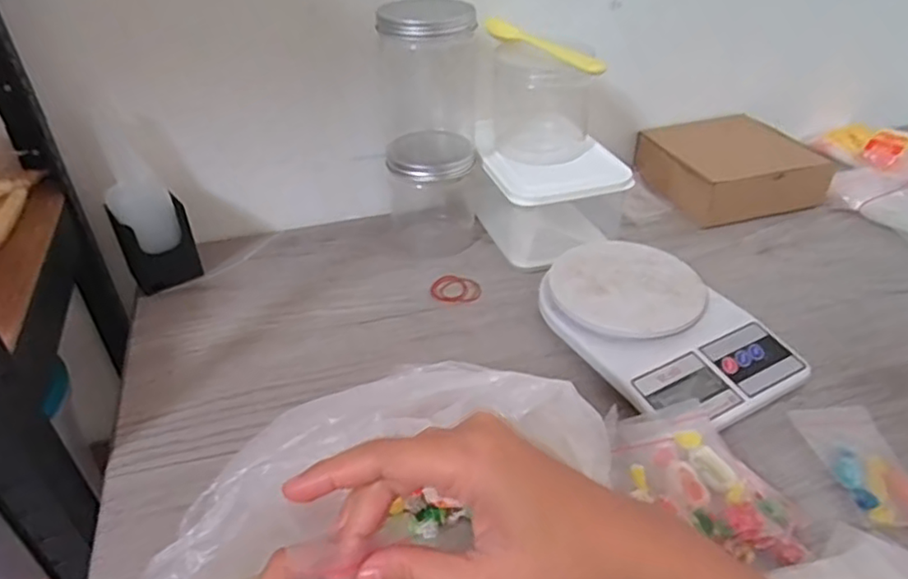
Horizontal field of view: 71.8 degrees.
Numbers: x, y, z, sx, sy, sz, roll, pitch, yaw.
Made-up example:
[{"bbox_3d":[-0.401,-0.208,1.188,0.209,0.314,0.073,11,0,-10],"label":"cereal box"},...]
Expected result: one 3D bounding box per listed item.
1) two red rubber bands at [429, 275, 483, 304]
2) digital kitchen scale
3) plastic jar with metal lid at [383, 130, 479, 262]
[{"bbox_3d":[0.002,0.000,0.610,0.049,0.004,0.045,-1,37,1],"label":"two red rubber bands"},{"bbox_3d":[0.171,0.023,0.534,0.147,0.031,0.210,-20,41,-22],"label":"digital kitchen scale"},{"bbox_3d":[-0.022,-0.106,0.658,0.088,0.112,0.083,-2,37,-1],"label":"plastic jar with metal lid"}]

